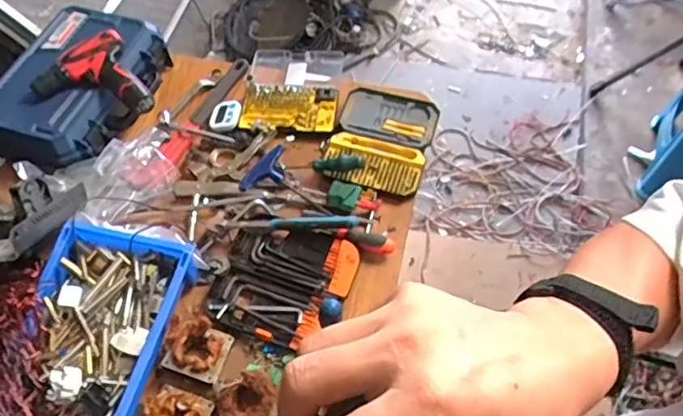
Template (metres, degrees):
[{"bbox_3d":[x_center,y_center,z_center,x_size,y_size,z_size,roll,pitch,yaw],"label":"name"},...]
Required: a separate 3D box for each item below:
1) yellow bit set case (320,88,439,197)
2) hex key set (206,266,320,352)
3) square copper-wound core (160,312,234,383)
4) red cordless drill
[{"bbox_3d":[0.079,-0.139,1.074,0.182,0.026,0.236,14,60,13],"label":"yellow bit set case"},{"bbox_3d":[-0.126,0.157,0.894,0.177,0.014,0.094,19,61,16],"label":"hex key set"},{"bbox_3d":[-0.221,0.212,0.854,0.096,0.041,0.090,14,60,13],"label":"square copper-wound core"},{"bbox_3d":[-0.472,-0.223,1.033,0.204,0.055,0.179,-33,61,-16],"label":"red cordless drill"}]

